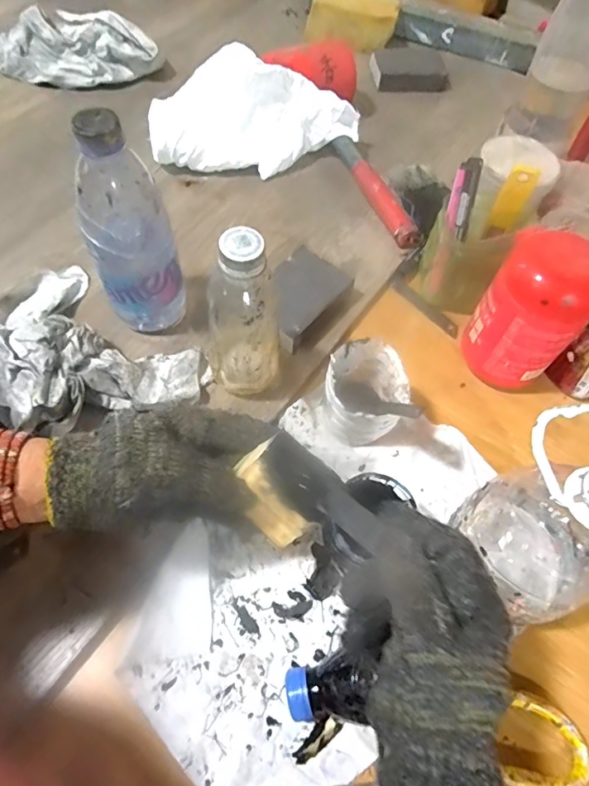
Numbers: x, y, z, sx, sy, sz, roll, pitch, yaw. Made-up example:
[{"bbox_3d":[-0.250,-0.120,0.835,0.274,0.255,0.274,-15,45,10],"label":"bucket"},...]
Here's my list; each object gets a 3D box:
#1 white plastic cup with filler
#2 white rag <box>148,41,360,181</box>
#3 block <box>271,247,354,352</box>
[{"bbox_3d":[0.058,0.004,0.420,0.063,0.064,0.070,-14,62,-11],"label":"white plastic cup with filler"},{"bbox_3d":[-0.053,-0.342,0.591,0.262,0.094,0.129,0,61,-4],"label":"white rag"},{"bbox_3d":[0.002,-0.092,0.479,0.063,0.031,0.100,35,65,15],"label":"block"}]

